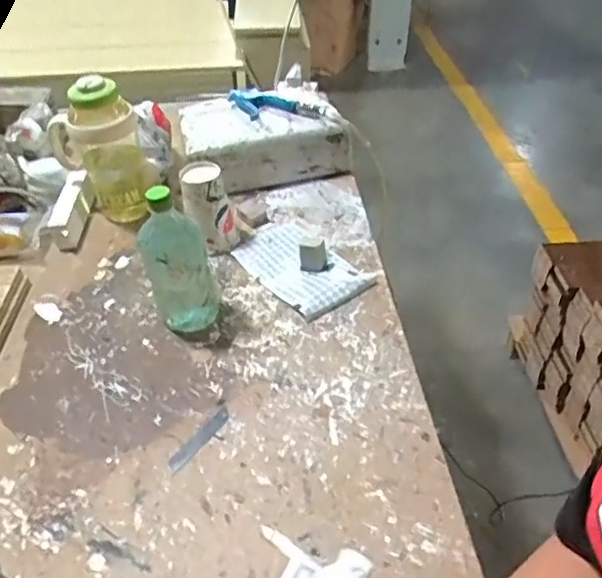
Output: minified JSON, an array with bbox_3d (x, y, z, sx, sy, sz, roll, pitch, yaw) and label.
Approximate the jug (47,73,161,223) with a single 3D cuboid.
[{"bbox_3d":[-0.332,-0.234,1.027,0.152,0.226,0.104,-18,43,-15],"label":"jug"}]

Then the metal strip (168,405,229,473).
[{"bbox_3d":[-0.116,0.171,0.707,0.018,0.004,0.095,25,50,30],"label":"metal strip"}]

